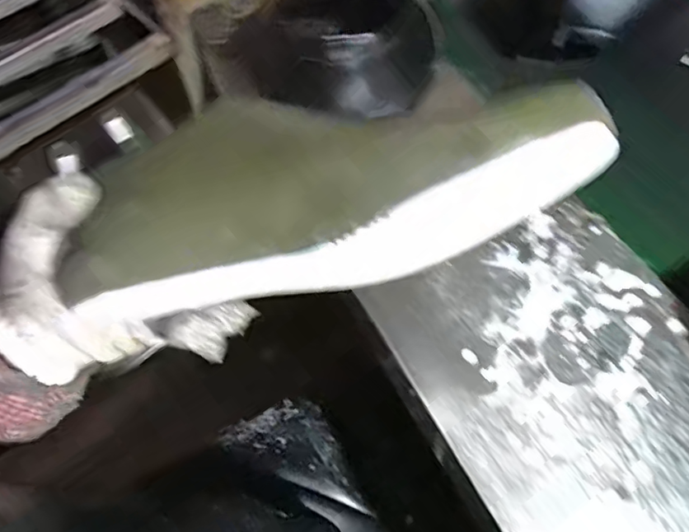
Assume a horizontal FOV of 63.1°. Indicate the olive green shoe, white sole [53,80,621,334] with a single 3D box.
[{"bbox_3d":[-0.009,-0.038,0.278,0.252,0.098,0.078,-9,58,13],"label":"olive green shoe, white sole"}]

